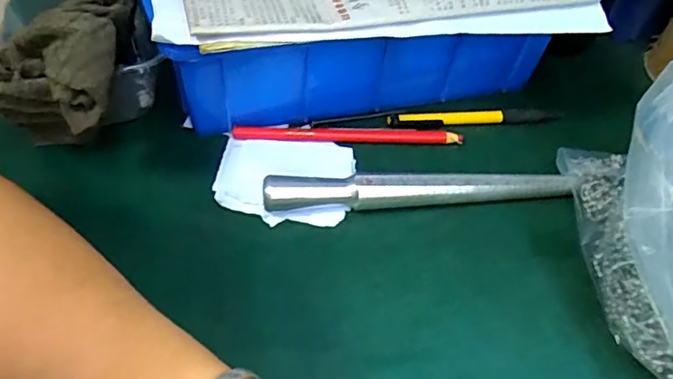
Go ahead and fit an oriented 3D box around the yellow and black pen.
[{"bbox_3d":[0.106,-0.055,0.411,0.133,0.013,0.013,-4,52,-9],"label":"yellow and black pen"}]

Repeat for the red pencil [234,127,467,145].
[{"bbox_3d":[0.009,-0.039,0.386,0.163,0.008,0.012,1,52,-5],"label":"red pencil"}]

